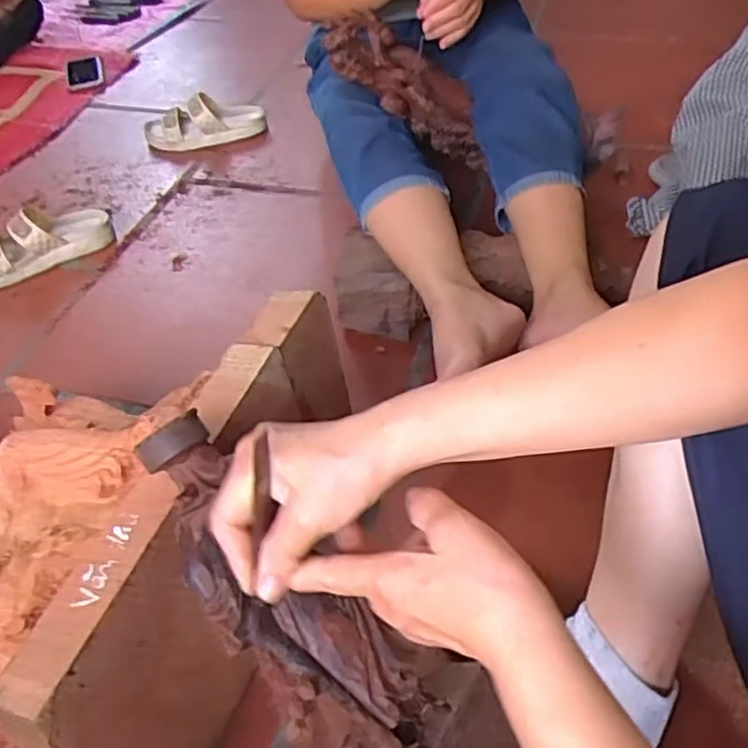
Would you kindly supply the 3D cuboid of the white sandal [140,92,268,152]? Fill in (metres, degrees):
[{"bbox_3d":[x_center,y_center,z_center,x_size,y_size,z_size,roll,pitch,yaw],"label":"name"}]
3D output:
[{"bbox_3d":[-0.317,-0.476,1.318,0.223,0.075,0.096,-11,44,-7],"label":"white sandal"}]

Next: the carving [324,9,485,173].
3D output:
[{"bbox_3d":[0.053,-0.389,0.968,0.281,0.080,0.069,30,35,-28],"label":"carving"}]

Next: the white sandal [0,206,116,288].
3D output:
[{"bbox_3d":[-0.508,-0.200,1.058,0.226,0.069,0.087,-24,47,-19],"label":"white sandal"}]

